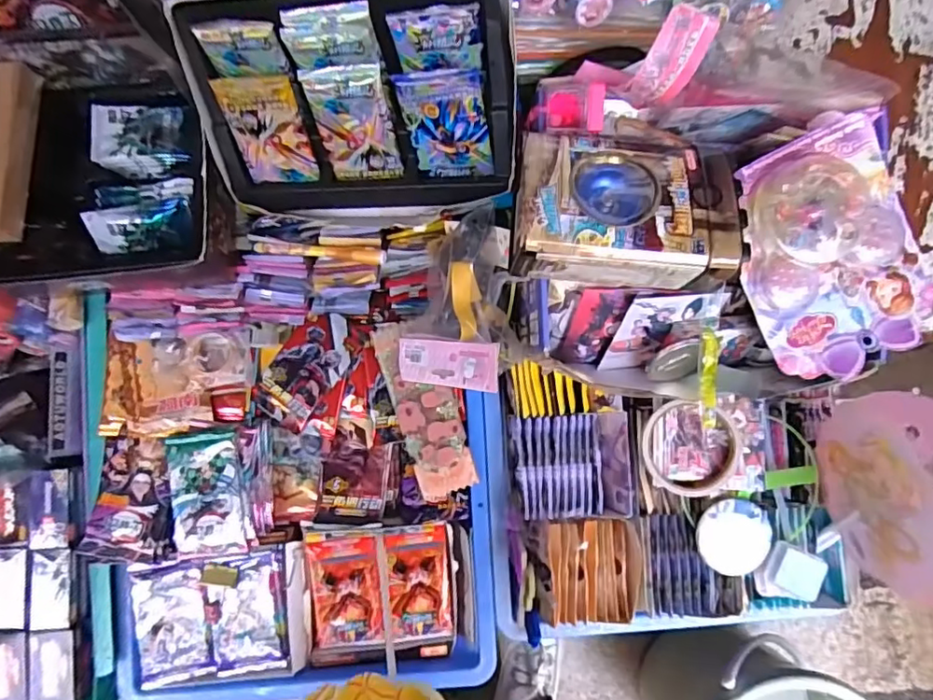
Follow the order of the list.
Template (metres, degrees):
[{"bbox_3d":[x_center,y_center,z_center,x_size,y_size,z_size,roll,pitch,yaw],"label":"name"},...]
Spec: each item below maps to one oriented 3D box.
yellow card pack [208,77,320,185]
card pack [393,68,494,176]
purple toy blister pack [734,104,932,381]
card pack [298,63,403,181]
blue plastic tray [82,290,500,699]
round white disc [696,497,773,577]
[{"bbox_3d":[-0.171,-0.189,0.494,0.064,0.091,0.009,-2,48,5],"label":"yellow card pack"},{"bbox_3d":[-0.015,-0.184,0.470,0.064,0.090,0.008,0,51,12],"label":"card pack"},{"bbox_3d":[0.307,-0.084,0.468,0.150,0.033,0.200,-16,88,-4],"label":"purple toy blister pack"},{"bbox_3d":[-0.094,-0.187,0.482,0.063,0.098,0.007,1,50,12],"label":"card pack"},{"bbox_3d":[-0.169,0.157,0.574,0.393,0.055,0.370,-3,87,-3],"label":"blue plastic tray"},{"bbox_3d":[0.262,0.182,0.551,0.071,0.016,0.069,0,87,-3],"label":"round white disc"}]

